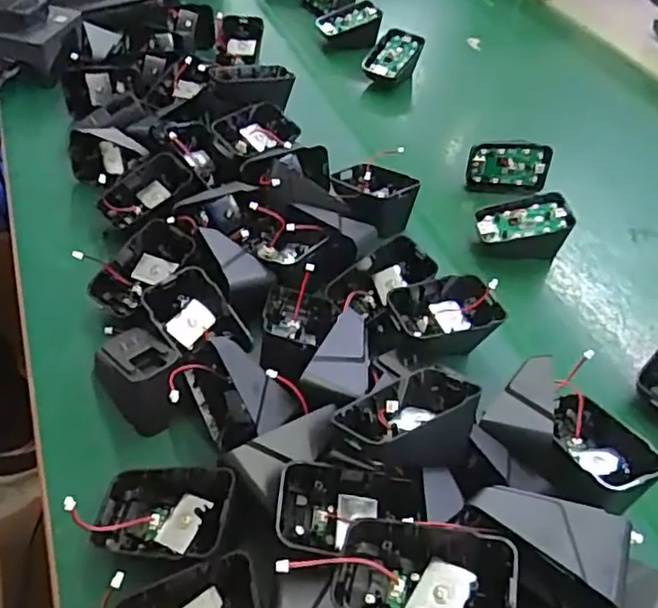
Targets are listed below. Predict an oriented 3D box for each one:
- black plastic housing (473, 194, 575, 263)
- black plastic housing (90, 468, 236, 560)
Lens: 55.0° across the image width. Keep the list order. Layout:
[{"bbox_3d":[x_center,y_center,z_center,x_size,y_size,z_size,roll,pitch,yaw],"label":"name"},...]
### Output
[{"bbox_3d":[0.149,-0.058,0.497,0.066,0.044,0.042,5,46,-2],"label":"black plastic housing"},{"bbox_3d":[-0.081,0.103,0.313,0.071,0.027,0.045,2,60,17],"label":"black plastic housing"}]

